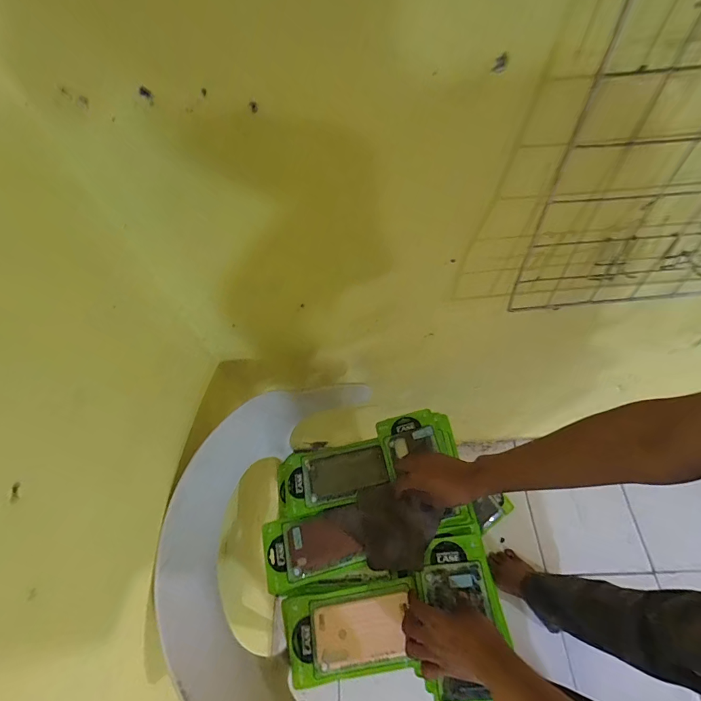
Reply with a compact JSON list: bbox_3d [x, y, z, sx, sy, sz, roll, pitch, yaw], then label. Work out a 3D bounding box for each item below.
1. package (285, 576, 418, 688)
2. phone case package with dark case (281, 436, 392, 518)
[{"bbox_3d":[-0.001,0.439,0.588,0.209,0.017,0.112,-10,60,-1],"label":"package"},{"bbox_3d":[-0.037,0.246,0.726,0.215,0.026,0.117,-12,54,4],"label":"phone case package with dark case"}]

